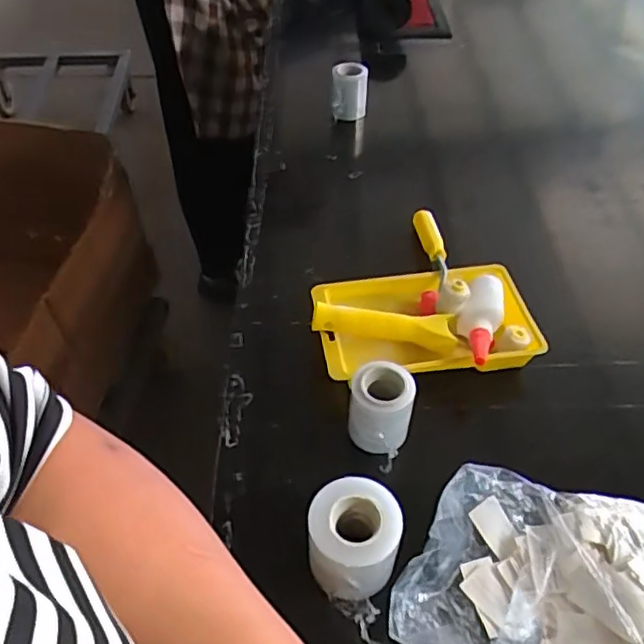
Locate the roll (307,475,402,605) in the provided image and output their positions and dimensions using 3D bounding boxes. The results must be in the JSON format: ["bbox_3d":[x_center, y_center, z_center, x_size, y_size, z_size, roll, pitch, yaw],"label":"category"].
[{"bbox_3d":[0.022,0.151,0.431,0.061,0.055,0.061,1,45,-1],"label":"roll"}]

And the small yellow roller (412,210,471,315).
[{"bbox_3d":[0.120,-0.074,0.634,0.027,0.040,0.169,-1,48,-2],"label":"small yellow roller"}]

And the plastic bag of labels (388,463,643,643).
[{"bbox_3d":[0.163,0.188,0.416,0.215,0.044,0.162,6,45,4],"label":"plastic bag of labels"}]

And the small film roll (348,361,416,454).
[{"bbox_3d":[0.048,0.071,0.505,0.049,0.057,0.051,1,45,-1],"label":"small film roll"}]

